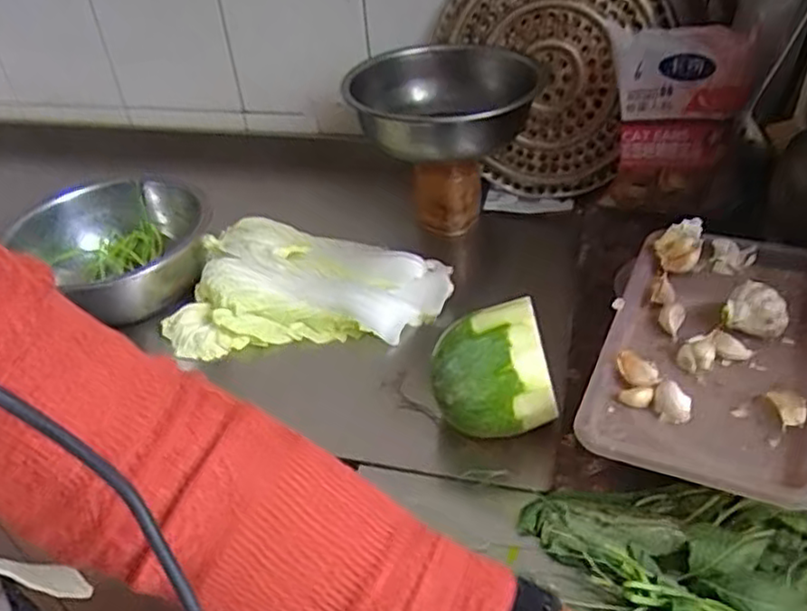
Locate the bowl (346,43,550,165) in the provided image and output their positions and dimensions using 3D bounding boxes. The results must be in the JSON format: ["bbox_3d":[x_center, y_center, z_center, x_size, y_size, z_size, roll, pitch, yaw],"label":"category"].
[{"bbox_3d":[0.032,-0.227,0.762,0.204,0.073,0.204,-4,38,3],"label":"bowl"}]

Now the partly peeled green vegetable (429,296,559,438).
[{"bbox_3d":[0.070,0.055,0.556,0.095,0.088,0.087,-4,40,1],"label":"partly peeled green vegetable"}]

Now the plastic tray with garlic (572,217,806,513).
[{"bbox_3d":[0.238,0.027,0.515,0.158,0.039,0.268,14,43,23],"label":"plastic tray with garlic"}]

